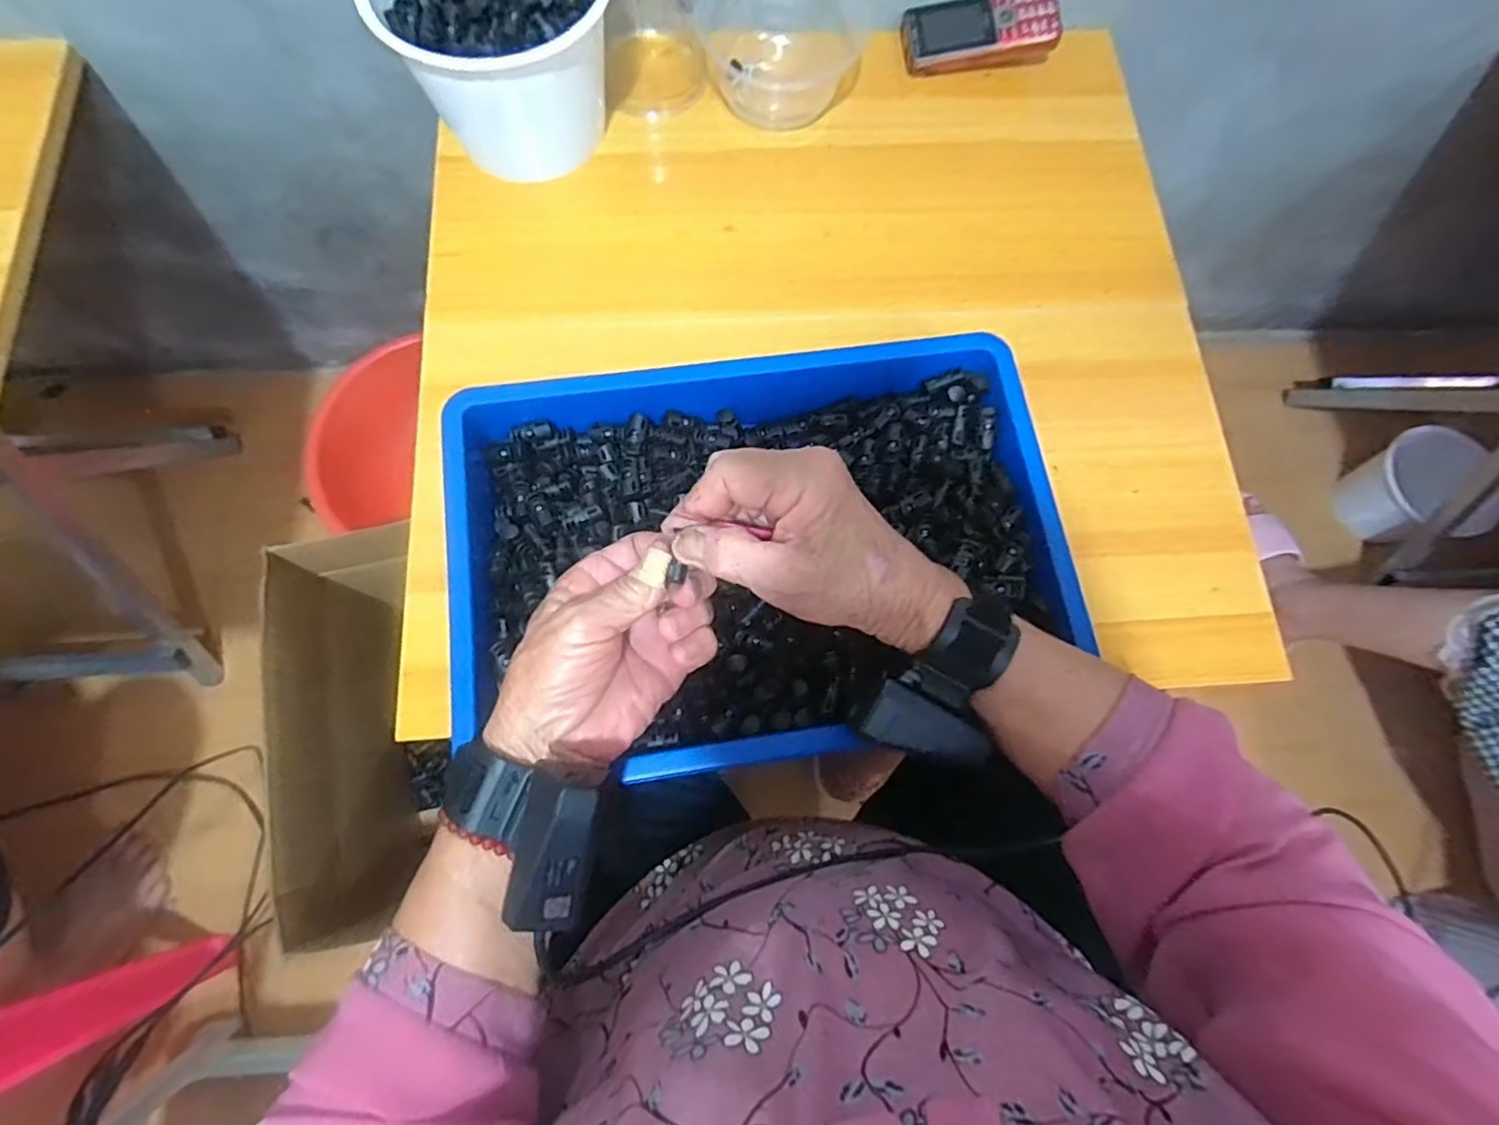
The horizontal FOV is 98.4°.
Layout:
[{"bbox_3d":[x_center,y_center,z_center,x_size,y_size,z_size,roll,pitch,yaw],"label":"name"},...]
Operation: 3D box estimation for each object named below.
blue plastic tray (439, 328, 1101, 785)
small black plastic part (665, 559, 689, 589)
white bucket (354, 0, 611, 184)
[{"bbox_3d":[0.005,-0.019,0.421,0.367,0.075,0.279,-7,75,-4],"label":"blue plastic tray"},{"bbox_3d":[-0.037,0.005,0.321,0.009,0.007,0.011,8,74,1],"label":"small black plastic part"},{"bbox_3d":[-0.187,-0.407,0.507,0.160,0.120,0.160,0,75,-2],"label":"white bucket"}]

